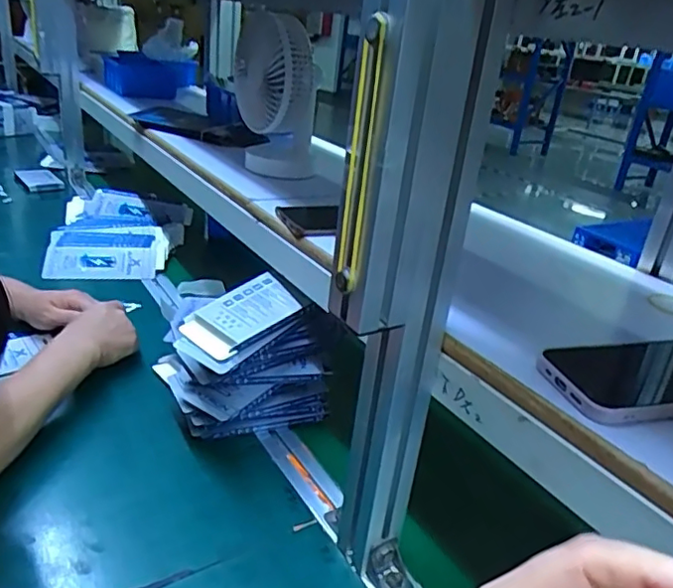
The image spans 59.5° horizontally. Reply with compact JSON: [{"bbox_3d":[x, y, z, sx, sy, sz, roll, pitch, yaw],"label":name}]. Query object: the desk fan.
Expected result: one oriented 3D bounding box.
[{"bbox_3d":[-0.080,-0.259,0.787,0.114,0.197,0.145,4,25,-8],"label":"desk fan"}]

